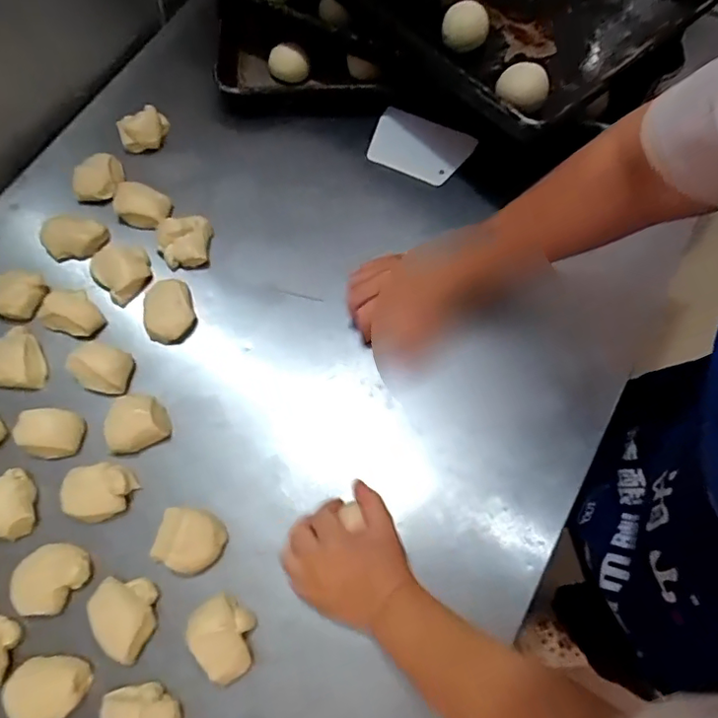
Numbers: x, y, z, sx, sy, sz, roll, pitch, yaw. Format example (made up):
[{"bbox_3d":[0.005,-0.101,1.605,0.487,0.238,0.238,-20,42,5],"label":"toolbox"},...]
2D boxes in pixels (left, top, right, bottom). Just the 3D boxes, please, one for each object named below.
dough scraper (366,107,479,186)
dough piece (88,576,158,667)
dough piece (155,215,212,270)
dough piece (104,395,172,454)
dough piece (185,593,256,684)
[{"bbox_3d":[0.074,-0.276,0.727,0.126,0.011,0.093,32,74,12],"label":"dough scraper"},{"bbox_3d":[-0.218,0.240,0.518,0.055,0.028,0.069,-2,67,5],"label":"dough piece"},{"bbox_3d":[-0.208,-0.139,0.665,0.060,0.034,0.054,-7,67,3],"label":"dough piece"},{"bbox_3d":[-0.236,0.065,0.590,0.063,0.029,0.060,-26,67,-5],"label":"dough piece"},{"bbox_3d":[-0.122,0.251,0.510,0.053,0.029,0.067,-42,69,-12],"label":"dough piece"}]

